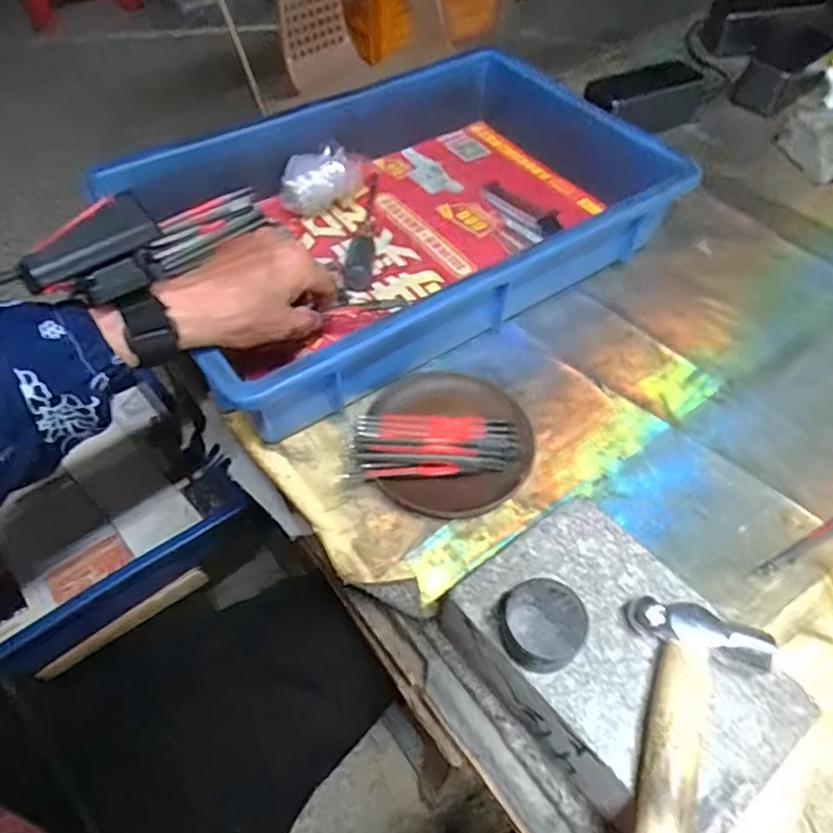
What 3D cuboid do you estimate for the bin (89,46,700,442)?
[{"bbox_3d":[-0.007,-0.179,0.527,0.437,0.093,0.283,-31,60,-21],"label":"bin"}]

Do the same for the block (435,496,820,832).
[{"bbox_3d":[0.094,0.127,0.314,0.106,0.065,0.150,-32,62,-22],"label":"block"}]

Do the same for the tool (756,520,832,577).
[{"bbox_3d":[0.251,0.076,0.386,0.099,0.004,0.009,-23,58,-16],"label":"tool"}]

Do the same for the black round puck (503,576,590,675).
[{"bbox_3d":[0.058,0.097,0.285,0.037,0.020,0.036,1,55,-2],"label":"black round puck"}]

